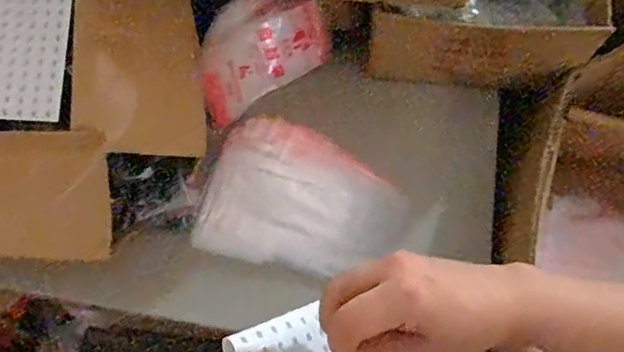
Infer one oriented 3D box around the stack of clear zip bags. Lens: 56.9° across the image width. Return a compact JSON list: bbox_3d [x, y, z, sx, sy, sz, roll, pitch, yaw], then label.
[{"bbox_3d":[-0.007,0.022,0.604,0.204,0.033,0.149,13,67,5],"label":"stack of clear zip bags"}]

